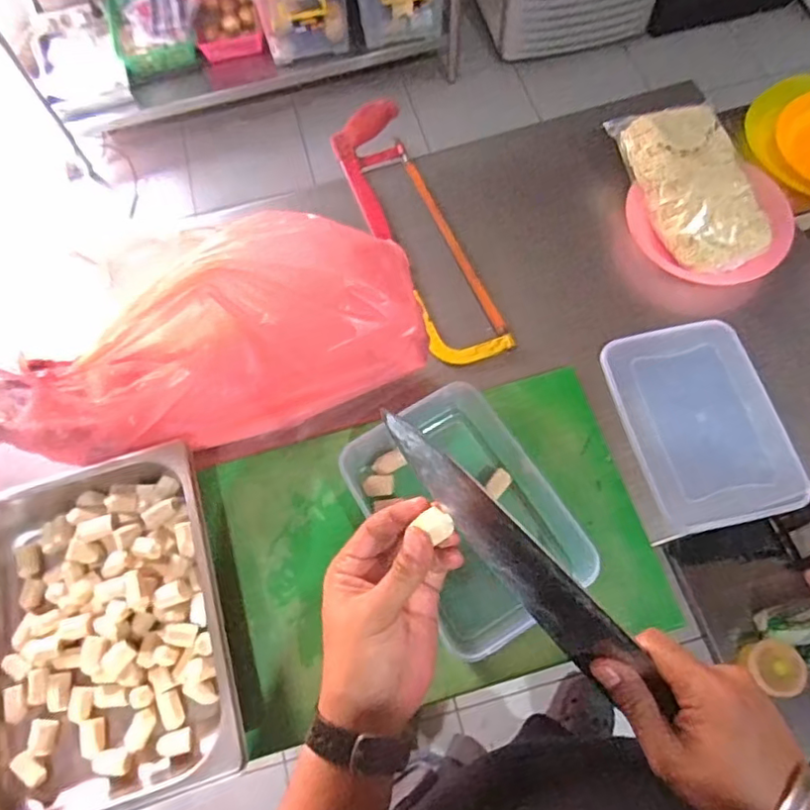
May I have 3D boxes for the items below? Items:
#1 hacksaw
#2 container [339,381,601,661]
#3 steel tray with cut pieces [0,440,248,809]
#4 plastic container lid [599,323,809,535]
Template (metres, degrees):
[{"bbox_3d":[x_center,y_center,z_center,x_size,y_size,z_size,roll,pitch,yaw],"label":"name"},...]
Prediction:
[{"bbox_3d":[0.011,-0.243,0.801,0.108,0.037,0.434,-21,68,-6],"label":"hacksaw"},{"bbox_3d":[0.059,0.110,0.625,0.169,0.079,0.259,-30,69,-10],"label":"container"},{"bbox_3d":[-0.312,0.224,0.603,0.265,0.068,0.332,-18,68,-5],"label":"steel tray with cut pieces"},{"bbox_3d":[0.342,0.019,0.687,0.162,0.019,0.231,-13,67,-3],"label":"plastic container lid"}]

